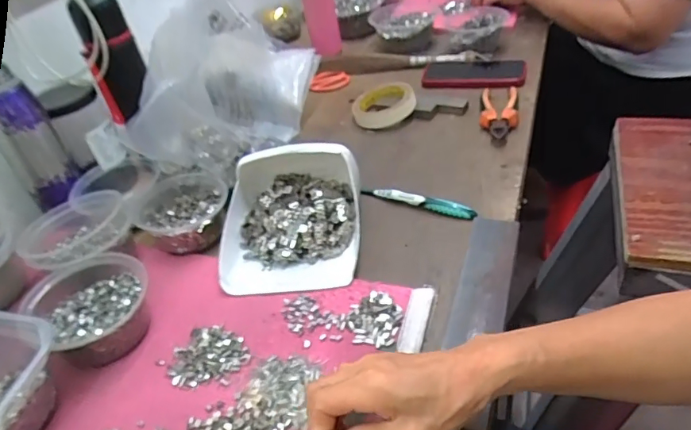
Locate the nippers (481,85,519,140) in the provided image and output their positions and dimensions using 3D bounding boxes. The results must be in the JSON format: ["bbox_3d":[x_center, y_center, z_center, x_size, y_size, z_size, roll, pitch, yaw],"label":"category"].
[{"bbox_3d":[0.226,-0.153,0.726,0.051,0.031,0.137,3,41,18],"label":"nippers"}]

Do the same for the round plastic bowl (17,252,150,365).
[{"bbox_3d":[-0.250,0.092,0.503,0.118,0.061,0.104,27,53,38],"label":"round plastic bowl"}]

